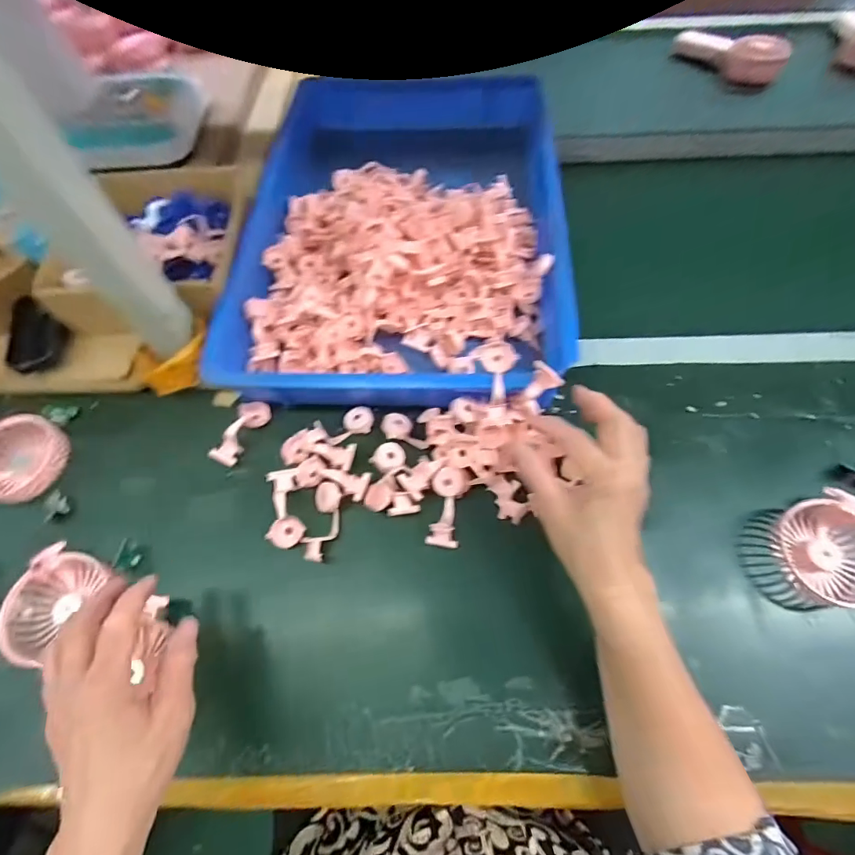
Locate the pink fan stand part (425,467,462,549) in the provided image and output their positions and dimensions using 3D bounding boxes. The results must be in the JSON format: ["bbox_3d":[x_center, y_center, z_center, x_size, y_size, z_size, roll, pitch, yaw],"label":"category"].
[{"bbox_3d":[0.017,0.077,0.439,0.028,0.019,0.074,5,85,2],"label":"pink fan stand part"}]

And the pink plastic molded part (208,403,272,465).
[{"bbox_3d":[-0.200,0.004,0.487,0.030,0.023,0.077,24,66,14],"label":"pink plastic molded part"}]

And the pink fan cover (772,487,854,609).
[{"bbox_3d":[0.357,0.110,0.408,0.085,0.045,0.098,-18,63,-7],"label":"pink fan cover"}]

